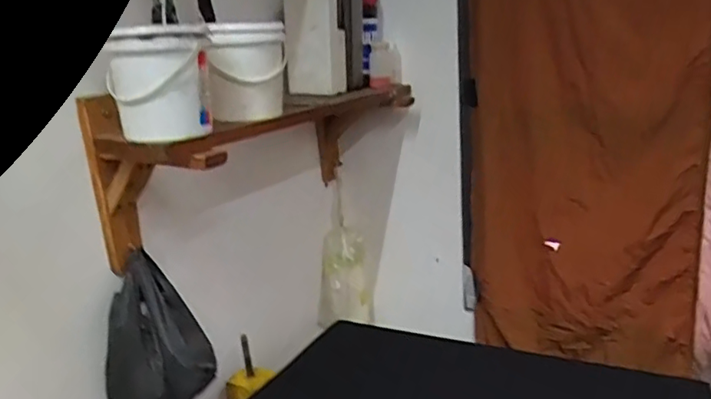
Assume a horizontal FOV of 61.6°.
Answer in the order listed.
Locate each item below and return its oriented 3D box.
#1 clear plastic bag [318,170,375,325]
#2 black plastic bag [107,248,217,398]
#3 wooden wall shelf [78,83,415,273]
[{"bbox_3d":[-0.033,0.131,1.327,0.125,0.304,0.043,-5,16,-1],"label":"clear plastic bag"},{"bbox_3d":[-0.291,0.203,0.863,0.153,0.215,0.072,-9,16,-15],"label":"black plastic bag"},{"bbox_3d":[-0.127,-0.070,0.985,0.236,0.208,0.600,6,19,32],"label":"wooden wall shelf"}]

